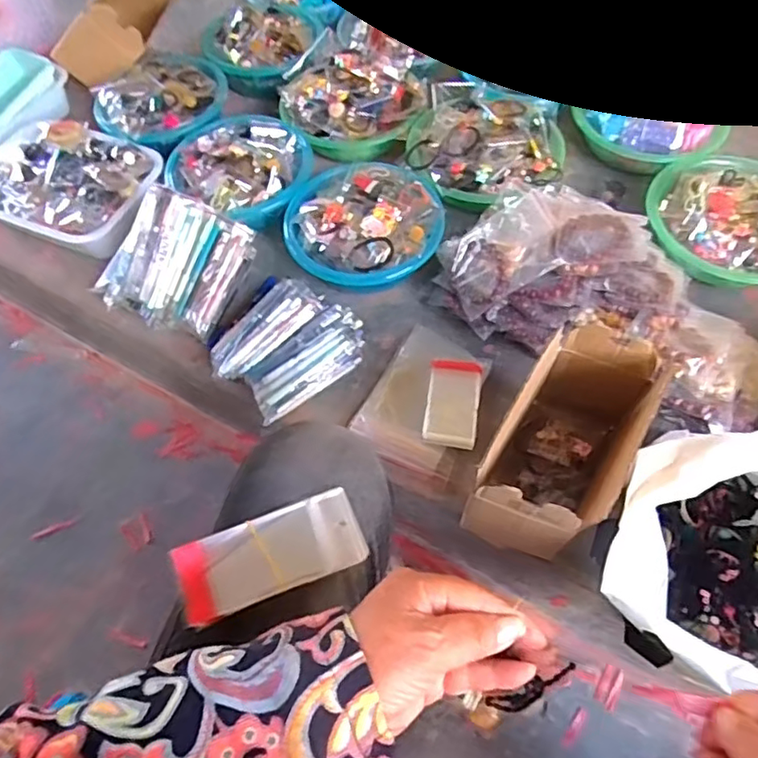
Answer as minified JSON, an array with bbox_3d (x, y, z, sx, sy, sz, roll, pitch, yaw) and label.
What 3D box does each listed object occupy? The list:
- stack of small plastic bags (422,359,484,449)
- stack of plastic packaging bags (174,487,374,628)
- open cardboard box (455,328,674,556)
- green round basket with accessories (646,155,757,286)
[{"bbox_3d":[0.095,0.029,0.743,0.065,0.006,0.117,7,61,6],"label":"stack of small plastic bags"},{"bbox_3d":[-0.073,0.119,0.392,0.123,0.012,0.052,-19,81,-11],"label":"stack of plastic packaging bags"},{"bbox_3d":[0.196,0.072,0.622,0.114,0.170,0.223,28,65,17],"label":"open cardboard box"},{"bbox_3d":[0.513,-0.228,0.842,0.234,0.079,0.217,-1,60,2],"label":"green round basket with accessories"}]

